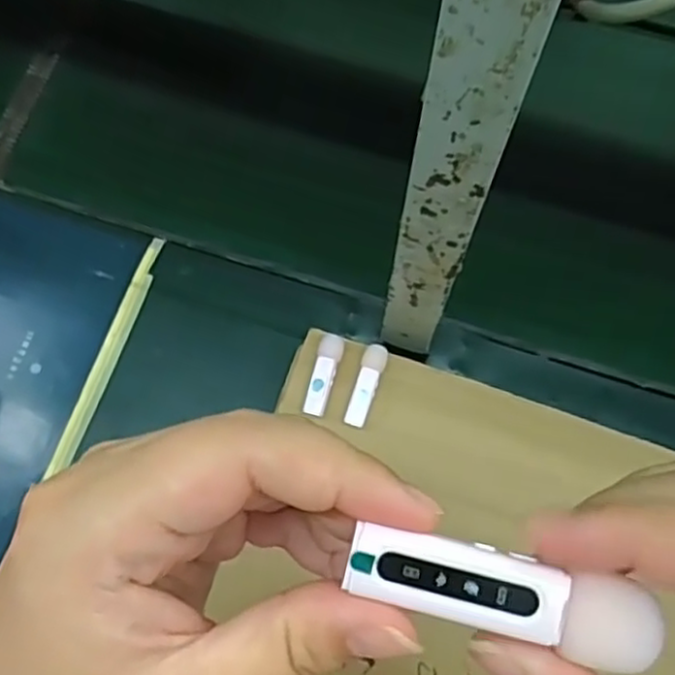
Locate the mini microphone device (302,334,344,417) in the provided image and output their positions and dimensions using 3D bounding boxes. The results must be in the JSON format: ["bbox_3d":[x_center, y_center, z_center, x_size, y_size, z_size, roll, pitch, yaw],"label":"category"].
[{"bbox_3d":[-0.010,0.028,0.551,0.018,0.013,0.062,14,71,3],"label":"mini microphone device"}]

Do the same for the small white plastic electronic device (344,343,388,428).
[{"bbox_3d":[0.022,0.036,0.547,0.017,0.009,0.064,19,71,5],"label":"small white plastic electronic device"}]

